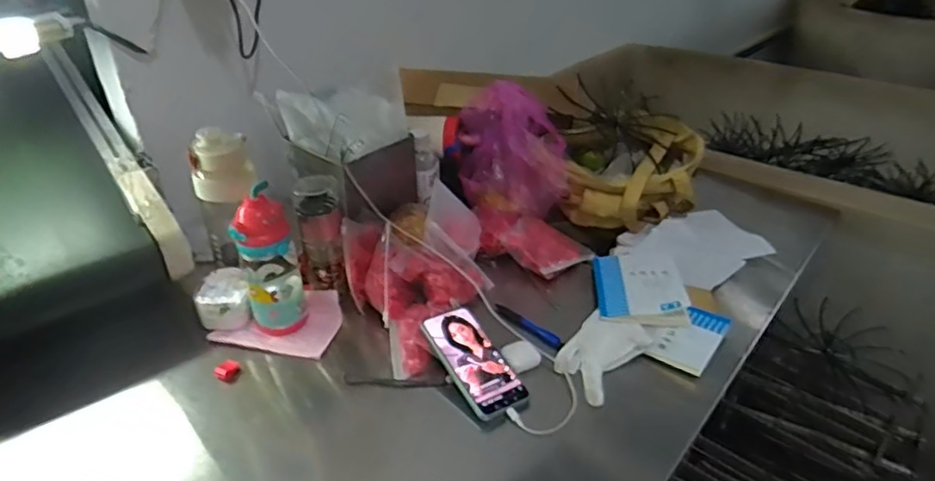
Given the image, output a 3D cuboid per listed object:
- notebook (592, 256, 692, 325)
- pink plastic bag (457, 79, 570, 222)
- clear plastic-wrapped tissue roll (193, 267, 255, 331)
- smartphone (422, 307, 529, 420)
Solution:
[{"bbox_3d":[0.261,0.074,0.947,0.126,0.023,0.161,-7,31,12],"label":"notebook"},{"bbox_3d":[0.079,-0.155,1.130,0.182,0.192,0.213,0,34,0],"label":"pink plastic bag"},{"bbox_3d":[-0.359,0.087,0.932,0.080,0.052,0.083,0,34,0],"label":"clear plastic-wrapped tissue roll"},{"bbox_3d":[0.007,0.152,0.799,0.075,0.014,0.156,-19,52,-26],"label":"smartphone"}]

